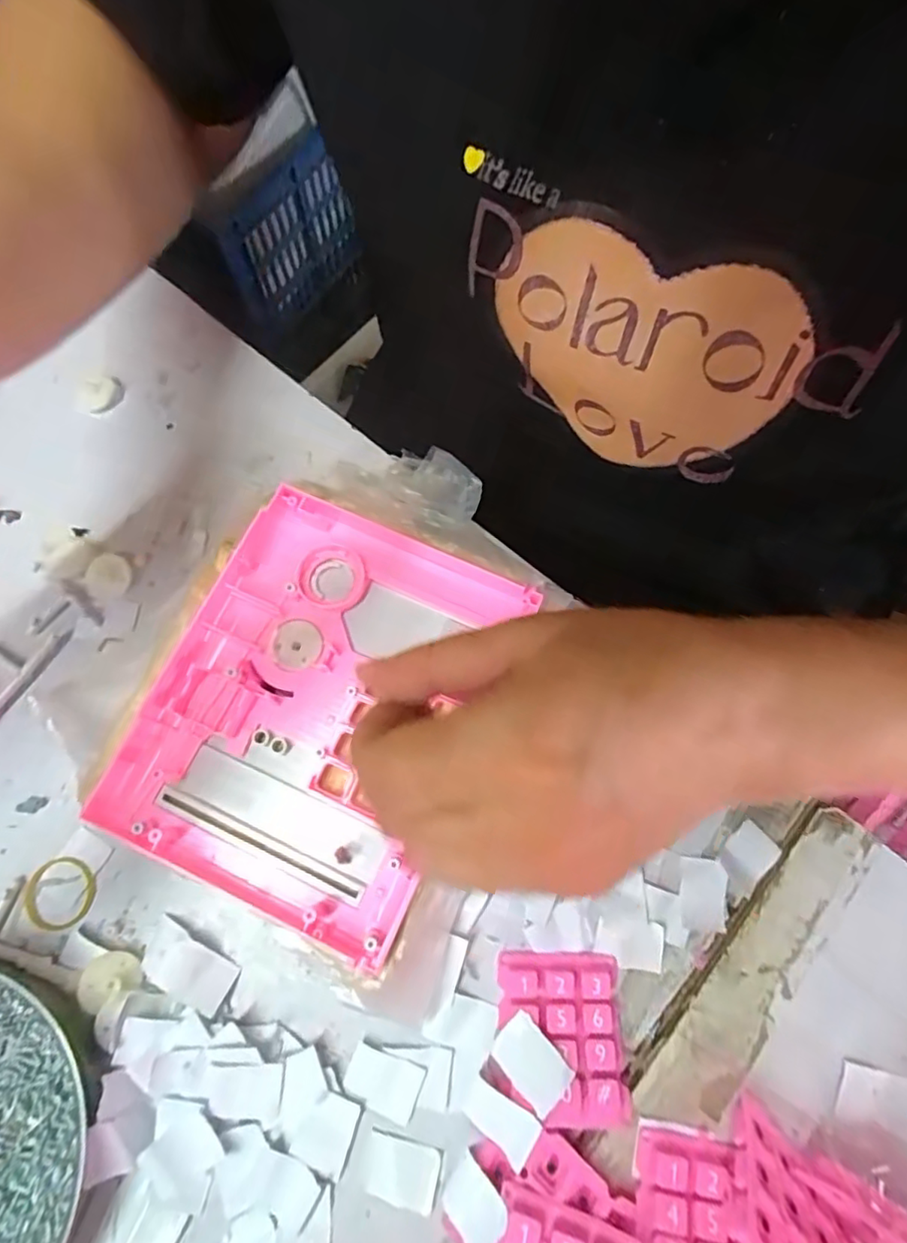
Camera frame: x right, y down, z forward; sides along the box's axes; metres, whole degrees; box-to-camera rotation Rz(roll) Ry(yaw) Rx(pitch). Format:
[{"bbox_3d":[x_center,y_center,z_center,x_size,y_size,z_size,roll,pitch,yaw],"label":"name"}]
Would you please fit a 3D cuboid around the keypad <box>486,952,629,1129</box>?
[{"bbox_3d":[0.042,0.165,0.241,0.050,0.011,0.056,3,58,0],"label":"keypad"}]

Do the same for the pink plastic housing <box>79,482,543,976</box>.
[{"bbox_3d":[-0.058,0.033,0.257,0.131,0.022,0.166,23,78,5],"label":"pink plastic housing"}]

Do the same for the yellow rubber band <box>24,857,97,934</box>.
[{"bbox_3d":[-0.174,0.120,0.263,0.030,0.004,0.030,-6,72,-3],"label":"yellow rubber band"}]

